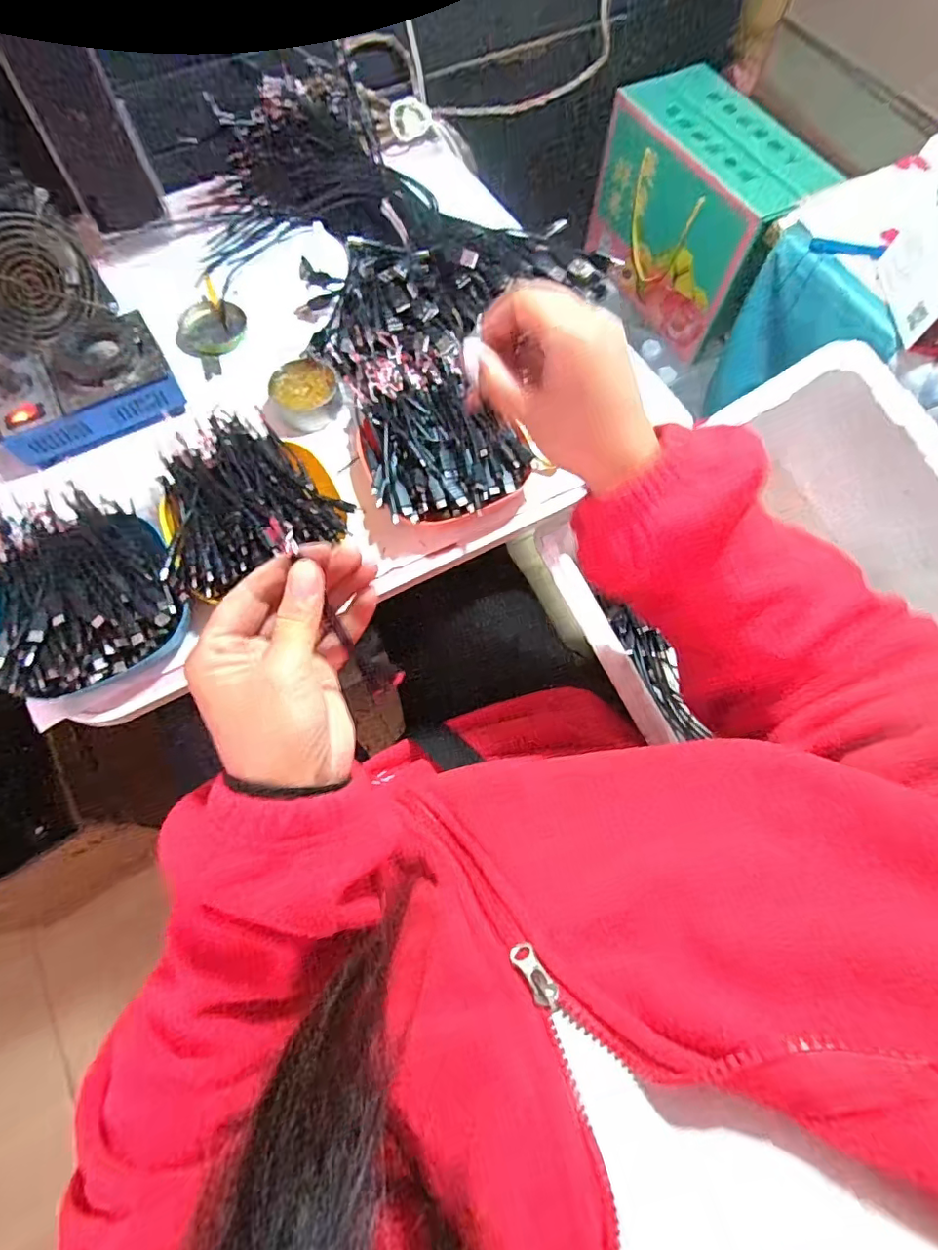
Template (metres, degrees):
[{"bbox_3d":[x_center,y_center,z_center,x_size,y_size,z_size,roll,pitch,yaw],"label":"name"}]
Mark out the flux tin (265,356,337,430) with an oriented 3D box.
[{"bbox_3d":[-0.152,-0.216,0.511,0.058,0.027,0.057,-29,72,-11],"label":"flux tin"}]

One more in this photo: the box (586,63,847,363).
[{"bbox_3d":[0.354,-0.622,0.851,0.158,0.233,0.326,-24,71,-10],"label":"box"}]

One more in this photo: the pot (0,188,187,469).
[{"bbox_3d":[-0.366,-0.258,0.479,0.146,0.090,0.191,-27,72,-11],"label":"pot"}]

